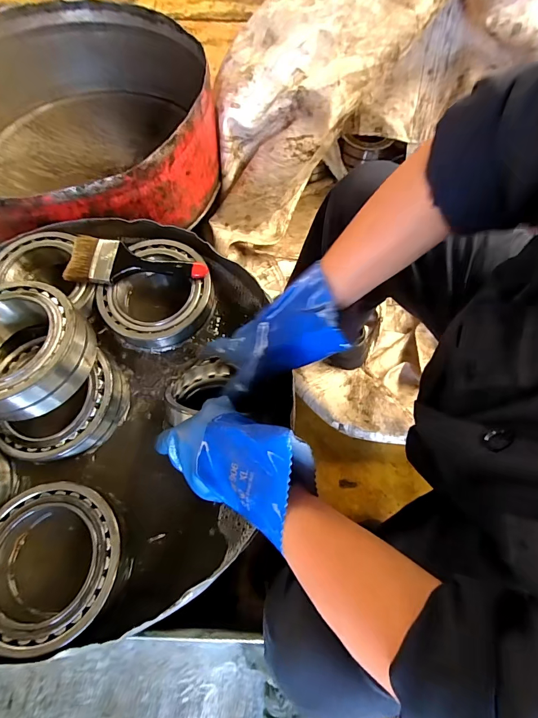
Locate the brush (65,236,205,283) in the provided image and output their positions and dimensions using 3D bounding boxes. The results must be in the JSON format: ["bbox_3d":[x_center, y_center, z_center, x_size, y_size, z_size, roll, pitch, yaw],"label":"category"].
[{"bbox_3d":[-0.189,-0.140,0.522,0.193,0.022,0.068,3,68,1],"label":"brush"}]

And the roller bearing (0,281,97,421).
[{"bbox_3d":[-0.314,-0.015,0.448,0.152,0.071,0.157,0,68,0],"label":"roller bearing"}]

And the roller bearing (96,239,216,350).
[{"bbox_3d":[-0.176,-0.102,0.539,0.178,0.052,0.164,0,68,0],"label":"roller bearing"}]

